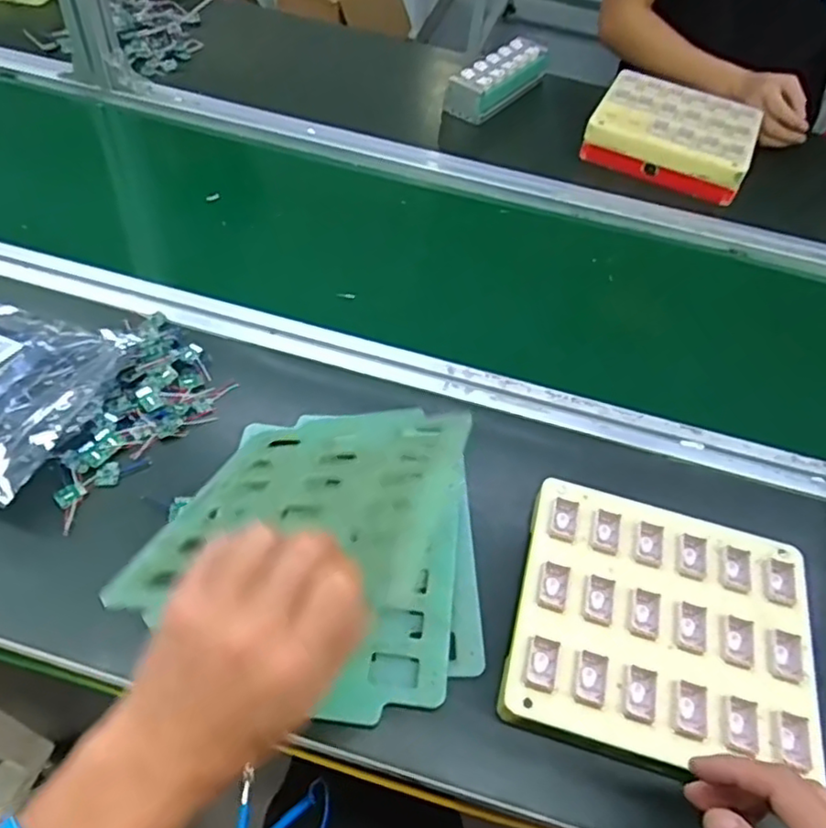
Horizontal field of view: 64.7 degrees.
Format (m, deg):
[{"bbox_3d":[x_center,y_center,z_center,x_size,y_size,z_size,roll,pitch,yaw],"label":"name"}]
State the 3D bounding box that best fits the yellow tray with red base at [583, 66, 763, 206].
[{"bbox_3d":[0.343,-0.372,0.860,0.202,0.052,0.174,24,54,14],"label":"yellow tray with red base"}]

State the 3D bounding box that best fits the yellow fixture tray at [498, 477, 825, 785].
[{"bbox_3d":[0.172,0.143,0.446,0.195,0.014,0.177,15,52,7],"label":"yellow fixture tray"}]

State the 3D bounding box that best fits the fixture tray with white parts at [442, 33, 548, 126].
[{"bbox_3d":[0.122,-0.473,0.928,0.060,0.056,0.192,31,56,18],"label":"fixture tray with white parts"}]

